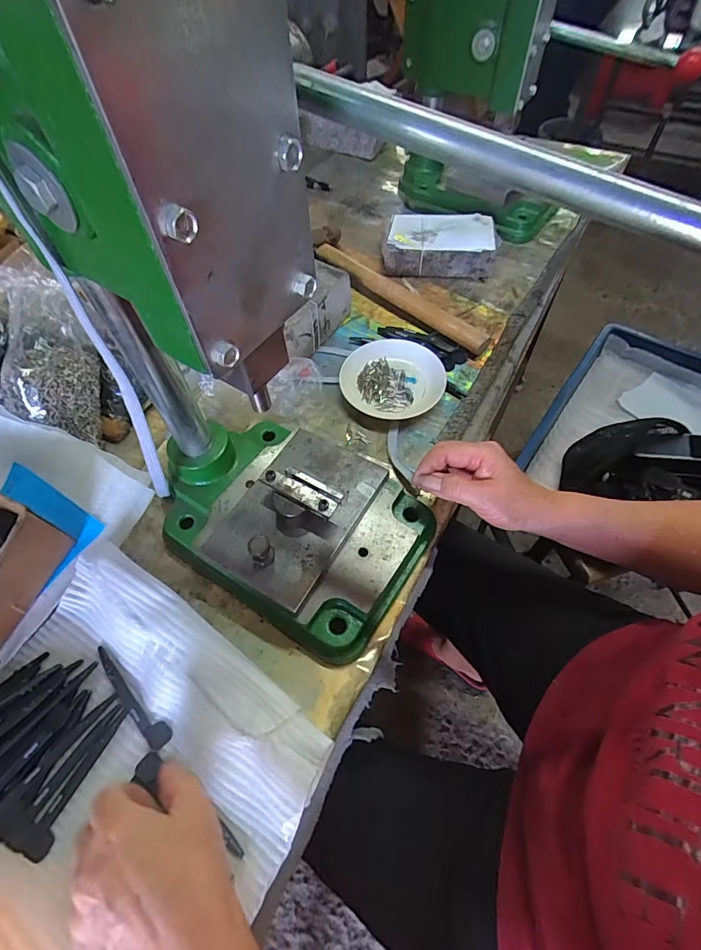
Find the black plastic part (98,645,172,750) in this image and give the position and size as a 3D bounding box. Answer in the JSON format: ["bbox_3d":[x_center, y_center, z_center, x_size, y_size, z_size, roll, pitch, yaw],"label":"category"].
[{"bbox_3d":[-0.178,0.176,0.357,0.098,0.009,0.016,37,65,22],"label":"black plastic part"}]

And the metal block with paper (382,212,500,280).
[{"bbox_3d":[0.127,-0.328,0.641,0.154,0.054,0.073,9,58,7],"label":"metal block with paper"}]

